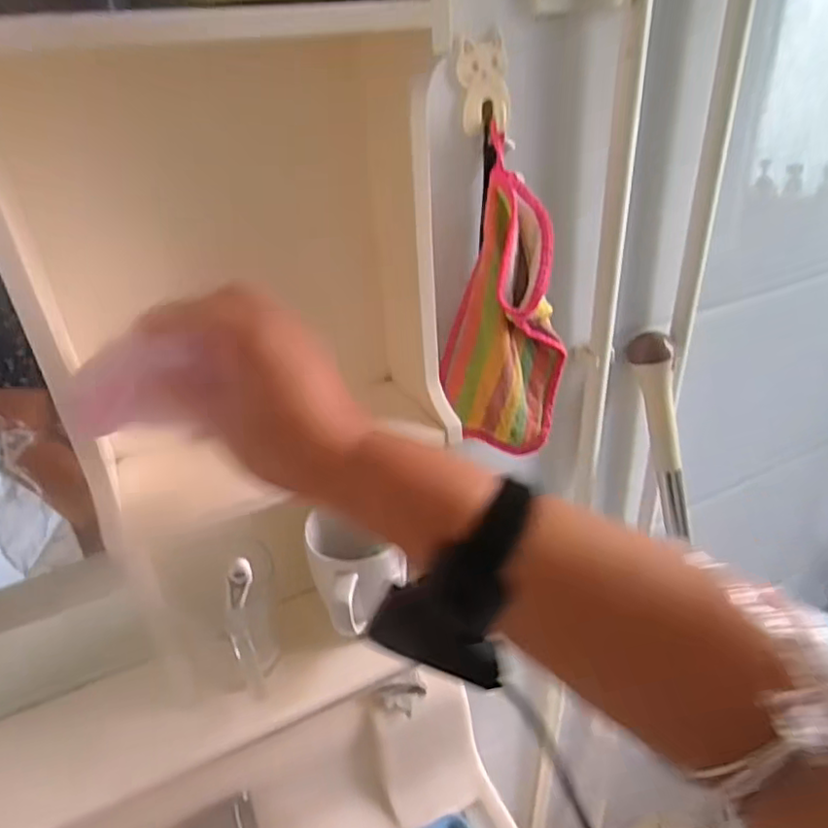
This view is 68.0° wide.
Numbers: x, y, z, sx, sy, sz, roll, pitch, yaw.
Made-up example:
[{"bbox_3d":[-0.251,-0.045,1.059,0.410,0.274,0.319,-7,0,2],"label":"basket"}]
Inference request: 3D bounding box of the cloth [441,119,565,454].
[{"bbox_3d":[0.072,-0.073,0.495,0.083,0.213,0.075,18,37,29],"label":"cloth"}]

